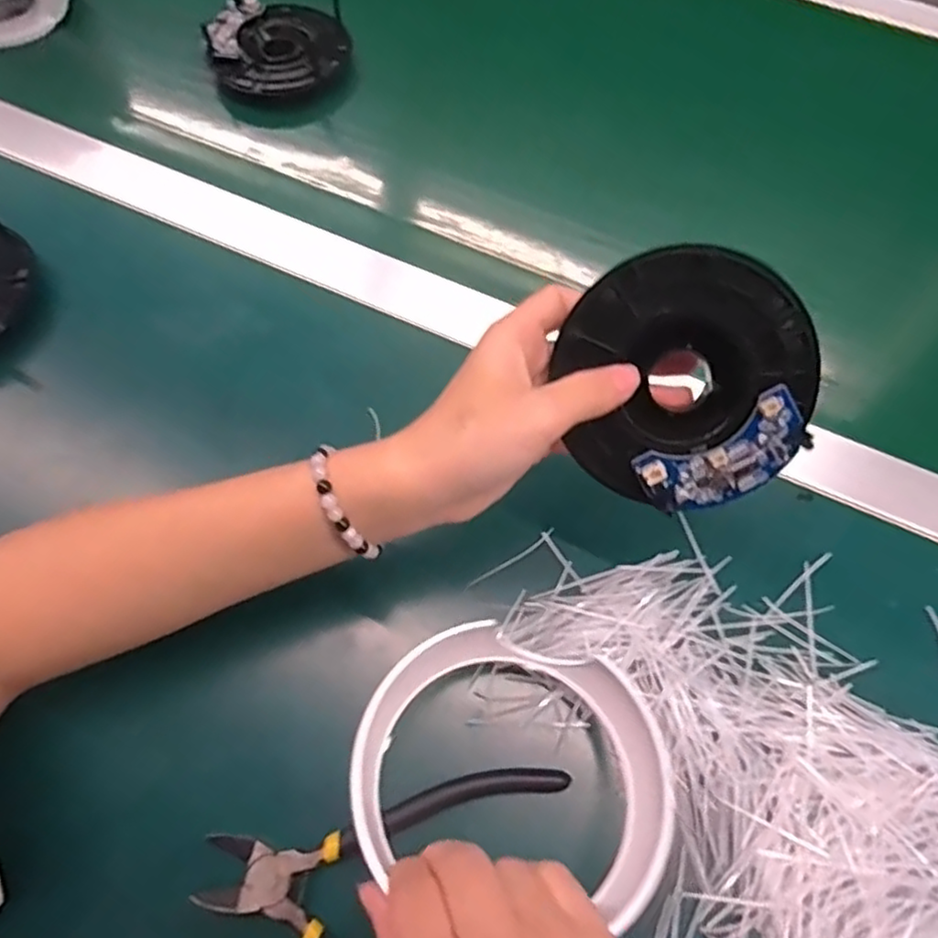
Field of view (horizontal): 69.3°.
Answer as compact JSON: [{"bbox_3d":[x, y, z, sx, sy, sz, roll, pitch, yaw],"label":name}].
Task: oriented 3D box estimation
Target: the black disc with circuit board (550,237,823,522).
[{"bbox_3d":[0.085,-0.034,0.272,0.099,0.013,0.098,2,100,12],"label":"black disc with circuit board"}]

